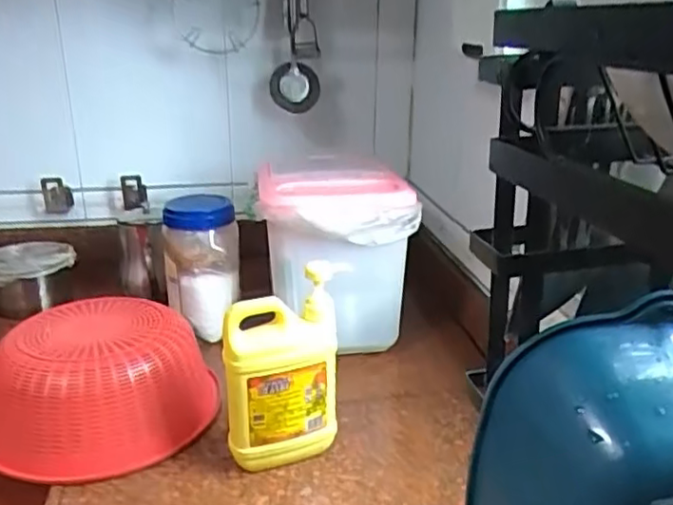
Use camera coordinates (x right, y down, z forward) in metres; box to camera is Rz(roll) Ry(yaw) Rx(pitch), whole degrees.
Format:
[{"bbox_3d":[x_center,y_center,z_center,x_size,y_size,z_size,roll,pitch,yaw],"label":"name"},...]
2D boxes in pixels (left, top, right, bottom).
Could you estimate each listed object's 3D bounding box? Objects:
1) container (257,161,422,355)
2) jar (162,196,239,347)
[{"bbox_3d":[-0.007,0.020,0.962,0.202,0.272,0.196,-3,21,-10],"label":"container"},{"bbox_3d":[-0.206,0.018,0.988,0.105,0.193,0.109,-4,21,-13],"label":"jar"}]

